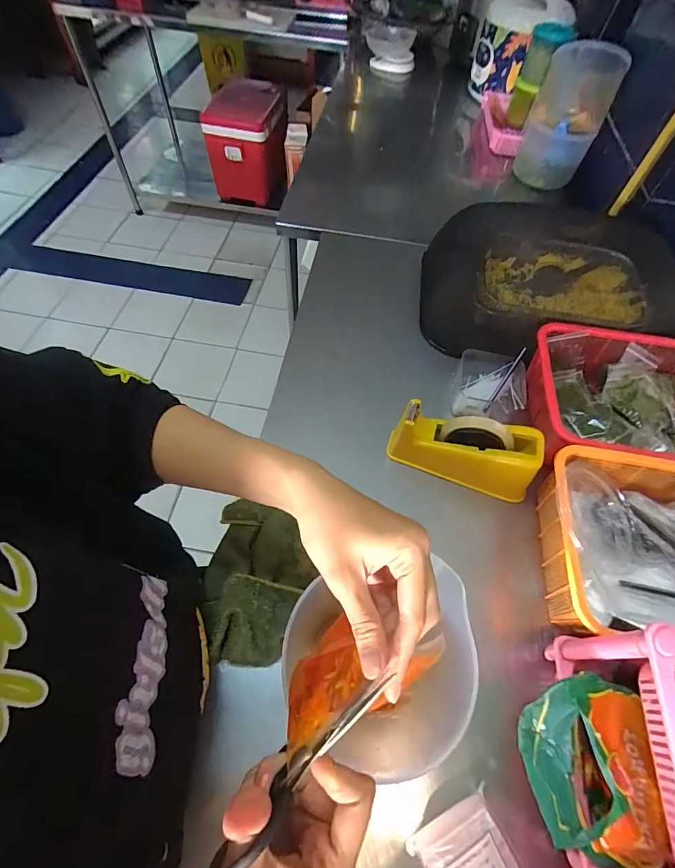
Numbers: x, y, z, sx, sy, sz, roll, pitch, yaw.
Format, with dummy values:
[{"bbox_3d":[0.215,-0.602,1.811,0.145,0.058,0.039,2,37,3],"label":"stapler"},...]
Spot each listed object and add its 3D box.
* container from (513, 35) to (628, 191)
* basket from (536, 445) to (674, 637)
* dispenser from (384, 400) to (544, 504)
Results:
[{"bbox_3d":[0.544,-0.751,0.953,0.162,0.263,0.137,26,61,11],"label":"container"},{"bbox_3d":[0.411,0.138,0.490,0.303,0.089,0.197,7,59,0],"label":"basket"},{"bbox_3d":[0.174,0.018,0.555,0.190,0.107,0.062,17,59,6],"label":"dispenser"}]

